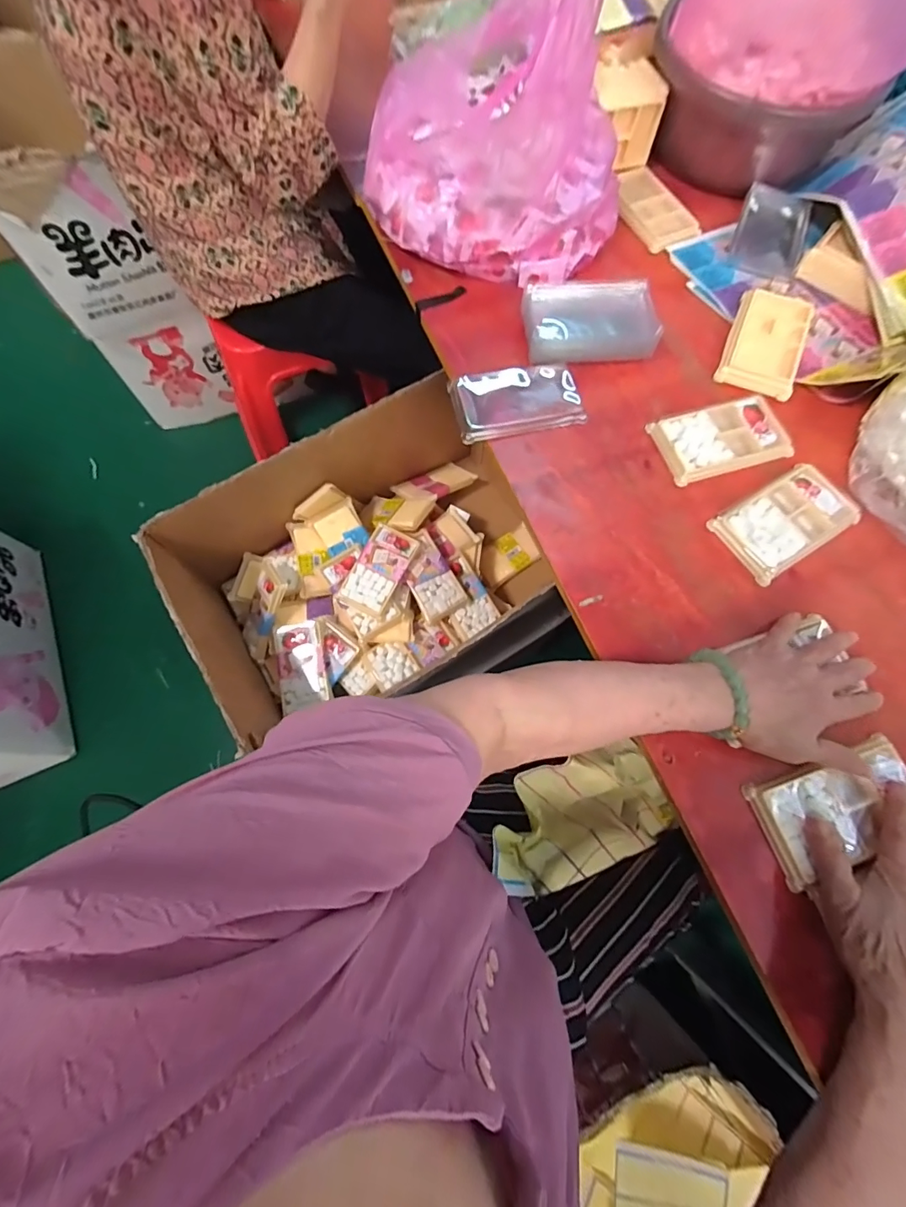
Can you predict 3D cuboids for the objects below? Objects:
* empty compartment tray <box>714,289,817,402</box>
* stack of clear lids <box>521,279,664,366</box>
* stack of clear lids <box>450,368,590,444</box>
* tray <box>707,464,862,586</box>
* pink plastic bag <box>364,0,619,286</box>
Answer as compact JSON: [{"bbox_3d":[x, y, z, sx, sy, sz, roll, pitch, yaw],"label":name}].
[{"bbox_3d":[0.362,-0.302,0.543,0.081,0.015,0.144,25,72,7],"label":"empty compartment tray"},{"bbox_3d":[0.151,-0.315,0.535,0.142,0.040,0.095,-3,71,-3],"label":"stack of clear lids"},{"bbox_3d":[0.071,-0.224,0.516,0.137,0.016,0.088,-11,72,-6],"label":"stack of clear lids"},{"bbox_3d":[0.330,-0.084,0.466,0.131,0.014,0.079,-31,75,-11],"label":"tray"},{"bbox_3d":[0.067,-0.541,0.505,0.265,0.221,0.275,35,74,10],"label":"pink plastic bag"}]

